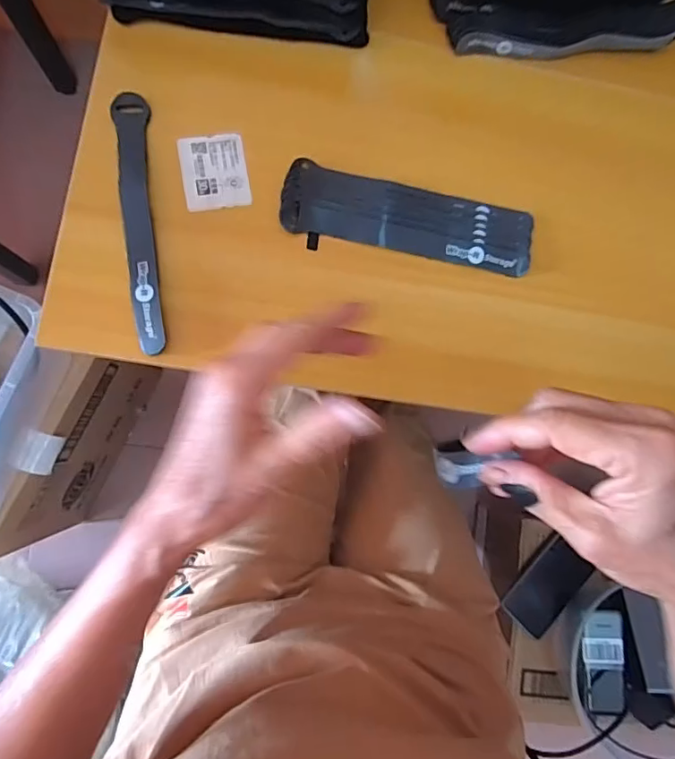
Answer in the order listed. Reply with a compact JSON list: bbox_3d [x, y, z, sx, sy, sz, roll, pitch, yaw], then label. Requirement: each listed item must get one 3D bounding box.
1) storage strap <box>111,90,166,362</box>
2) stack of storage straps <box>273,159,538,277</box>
[{"bbox_3d":[-0.146,-0.117,0.374,0.026,0.010,0.196,-5,85,-7],"label":"storage strap"},{"bbox_3d":[0.056,-0.126,0.401,0.196,0.010,0.058,10,84,-5],"label":"stack of storage straps"}]

